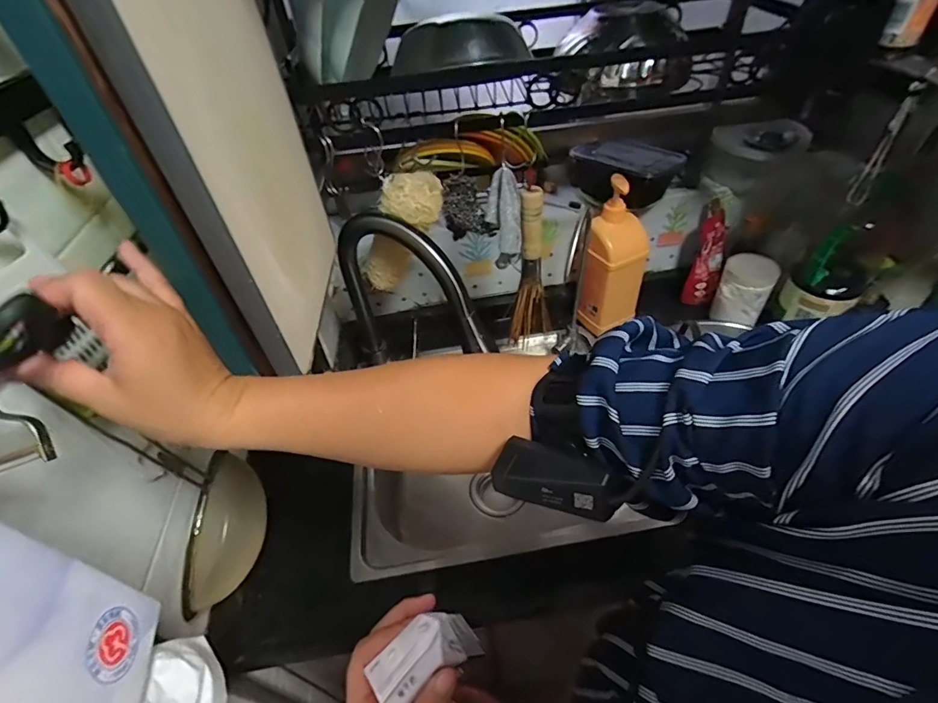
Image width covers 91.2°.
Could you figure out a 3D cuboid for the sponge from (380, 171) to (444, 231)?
[{"bbox_3d":[-0.071,-0.192,0.574,0.076,0.050,0.068,-10,45,-4],"label":"sponge"}]

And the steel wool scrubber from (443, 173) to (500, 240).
[{"bbox_3d":[-0.001,-0.180,0.580,0.065,0.085,0.030,8,47,14],"label":"steel wool scrubber"}]

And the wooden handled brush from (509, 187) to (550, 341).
[{"bbox_3d":[0.089,-0.114,0.657,0.054,0.240,0.039,4,46,10],"label":"wooden handled brush"}]

